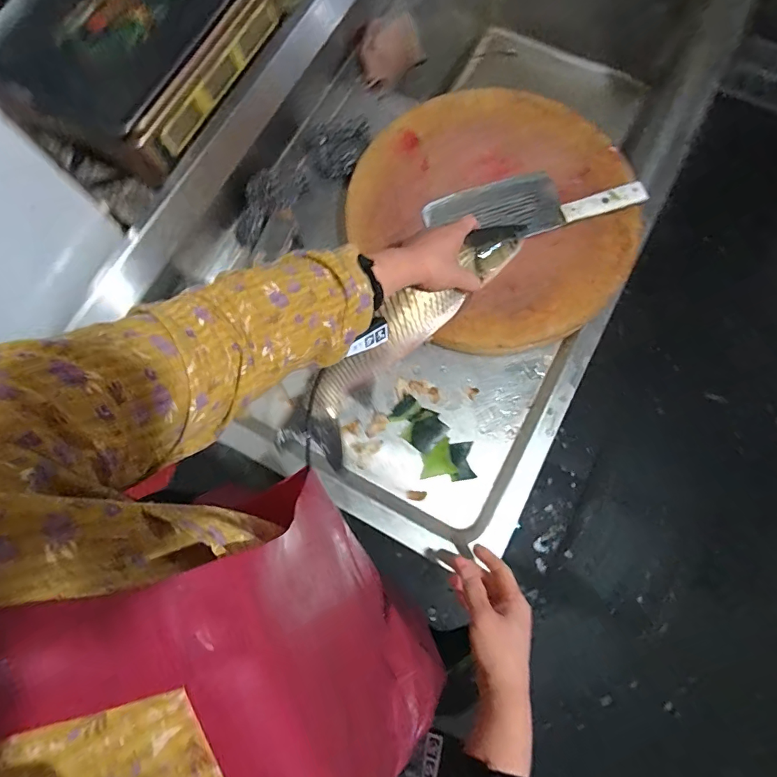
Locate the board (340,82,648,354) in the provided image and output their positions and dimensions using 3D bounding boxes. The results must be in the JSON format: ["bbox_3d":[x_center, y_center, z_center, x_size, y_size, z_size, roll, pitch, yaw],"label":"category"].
[{"bbox_3d":[0.161,-0.262,0.657,0.377,0.031,0.397,0,77,2],"label":"board"}]

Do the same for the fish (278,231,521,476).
[{"bbox_3d":[0.013,-0.062,0.592,0.410,0.055,0.113,-45,79,9],"label":"fish"}]

